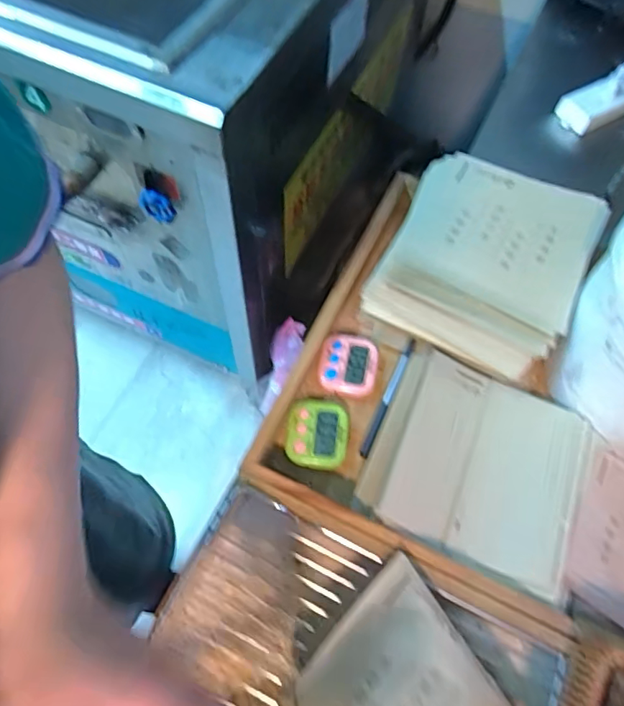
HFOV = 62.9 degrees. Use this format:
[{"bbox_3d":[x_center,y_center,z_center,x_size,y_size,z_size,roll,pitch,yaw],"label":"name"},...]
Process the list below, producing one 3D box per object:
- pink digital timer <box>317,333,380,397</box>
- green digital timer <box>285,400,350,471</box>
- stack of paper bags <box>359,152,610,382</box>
[{"bbox_3d":[0.038,0.013,0.539,0.060,0.023,0.064,1,64,-2],"label":"pink digital timer"},{"bbox_3d":[0.005,0.082,0.510,0.060,0.019,0.065,9,64,2],"label":"green digital timer"},{"bbox_3d":[0.178,-0.099,0.530,0.187,0.055,0.211,25,65,10],"label":"stack of paper bags"}]

